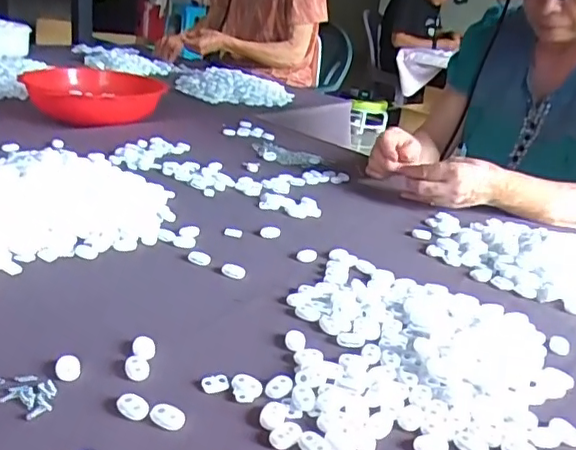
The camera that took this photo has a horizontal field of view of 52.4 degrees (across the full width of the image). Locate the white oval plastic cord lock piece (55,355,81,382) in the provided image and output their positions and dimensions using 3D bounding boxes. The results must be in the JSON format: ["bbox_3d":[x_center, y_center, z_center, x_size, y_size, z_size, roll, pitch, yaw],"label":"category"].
[{"bbox_3d":[-0.151,0.098,0.402,0.016,0.008,0.019,1,24,-16],"label":"white oval plastic cord lock piece"}]

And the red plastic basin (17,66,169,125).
[{"bbox_3d":[-0.340,-0.229,1.044,0.217,0.063,0.217,4,23,-10],"label":"red plastic basin"}]

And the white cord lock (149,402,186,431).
[{"bbox_3d":[-0.077,0.121,0.371,0.023,0.006,0.014,16,24,19],"label":"white cord lock"}]

